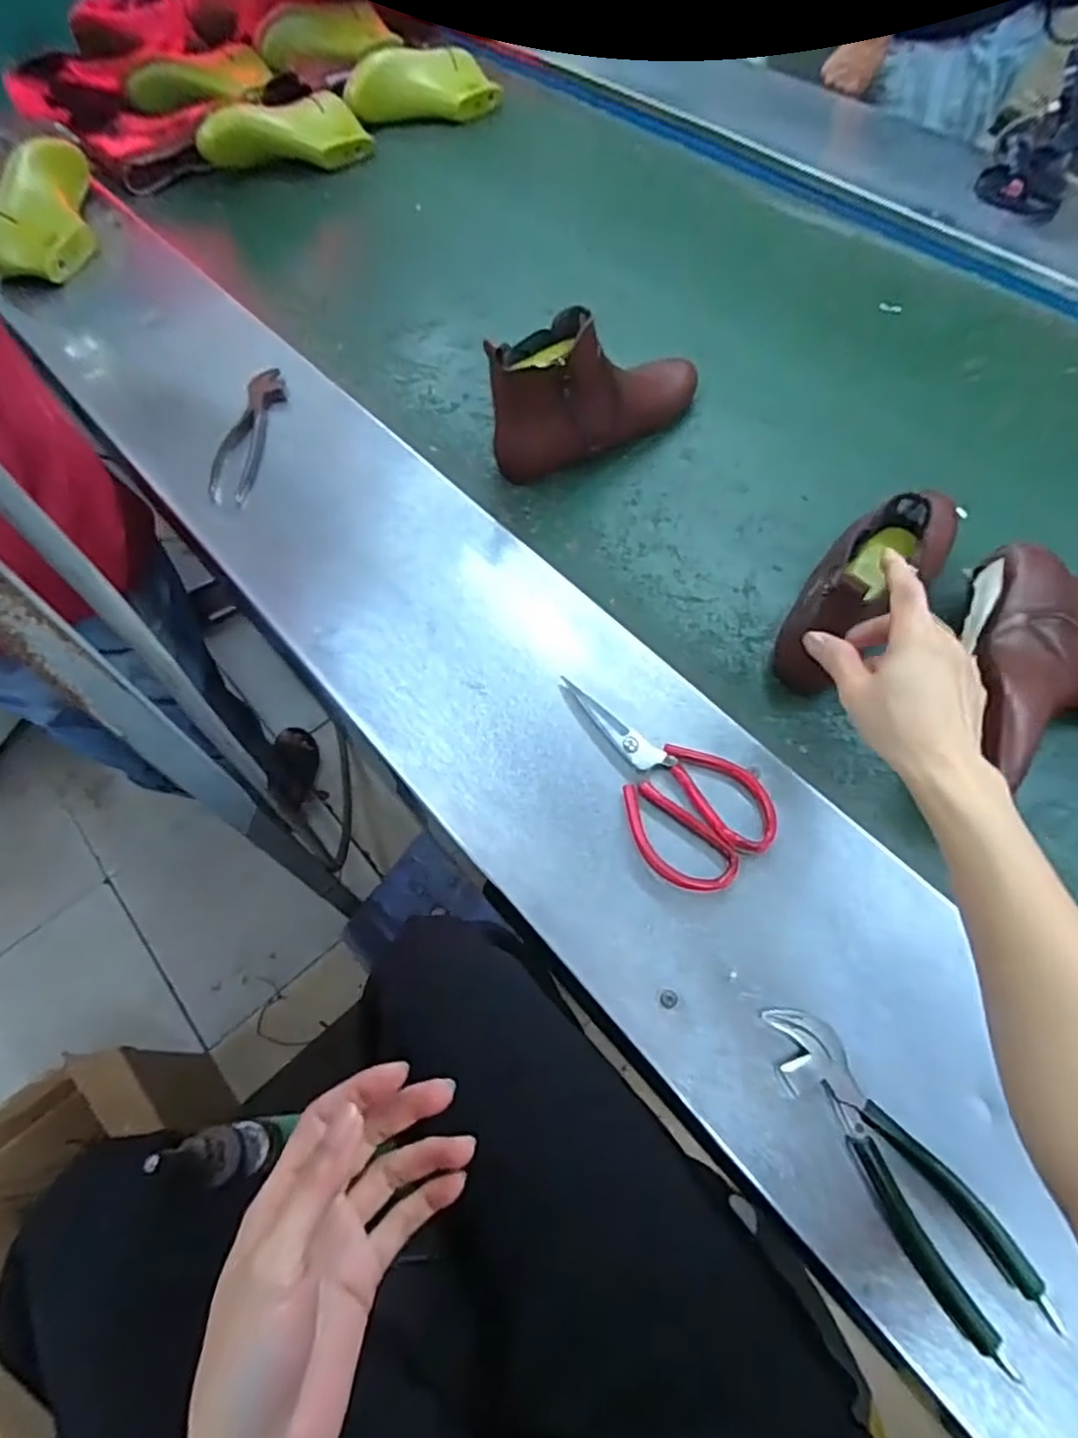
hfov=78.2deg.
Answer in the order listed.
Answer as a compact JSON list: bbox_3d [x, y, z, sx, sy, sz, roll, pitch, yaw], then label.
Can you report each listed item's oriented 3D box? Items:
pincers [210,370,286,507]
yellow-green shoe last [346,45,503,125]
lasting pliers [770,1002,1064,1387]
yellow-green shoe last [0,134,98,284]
[{"bbox_3d":[-0.312,-0.309,0.717,0.049,0.014,0.199,7,62,3],"label":"pincers"},{"bbox_3d":[-0.193,-1.036,1.092,0.242,0.081,0.097,-19,65,-8],"label":"yellow-green shoe last"},{"bbox_3d":[0.205,0.262,0.390,0.049,0.027,0.192,-31,66,-16],"label":"lasting pliers"},{"bbox_3d":[-0.663,-0.667,0.888,0.104,0.083,0.257,-8,64,-3],"label":"yellow-green shoe last"}]

